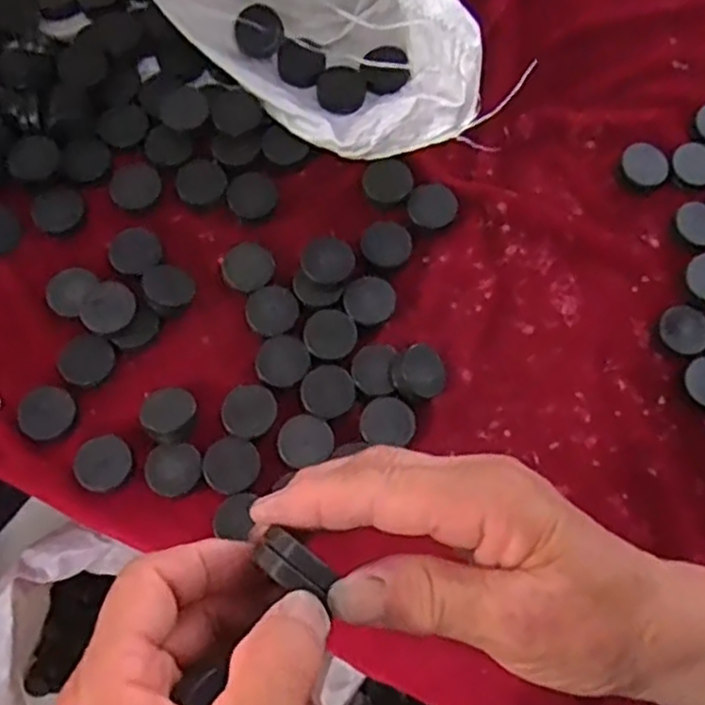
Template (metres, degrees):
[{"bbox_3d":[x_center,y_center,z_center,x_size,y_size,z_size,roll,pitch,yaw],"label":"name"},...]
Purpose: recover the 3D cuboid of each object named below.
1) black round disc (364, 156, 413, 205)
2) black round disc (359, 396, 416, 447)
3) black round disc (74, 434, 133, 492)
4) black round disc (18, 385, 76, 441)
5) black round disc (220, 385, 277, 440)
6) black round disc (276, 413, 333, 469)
[{"bbox_3d":[0.024,-0.115,0.493,0.031,0.006,0.033,1,75,-2],"label":"black round disc"},{"bbox_3d":[0.021,0.042,0.450,0.033,0.004,0.030,1,75,-2],"label":"black round disc"},{"bbox_3d":[-0.147,0.065,0.434,0.031,0.005,0.031,1,75,-2],"label":"black round disc"},{"bbox_3d":[-0.183,0.036,0.441,0.031,0.006,0.032,1,75,-2],"label":"black round disc"},{"bbox_3d":[-0.062,0.035,0.446,0.033,0.004,0.032,1,75,-2],"label":"black round disc"},{"bbox_3d":[-0.029,0.052,0.442,0.033,0.004,0.029,-22,77,-8],"label":"black round disc"}]

